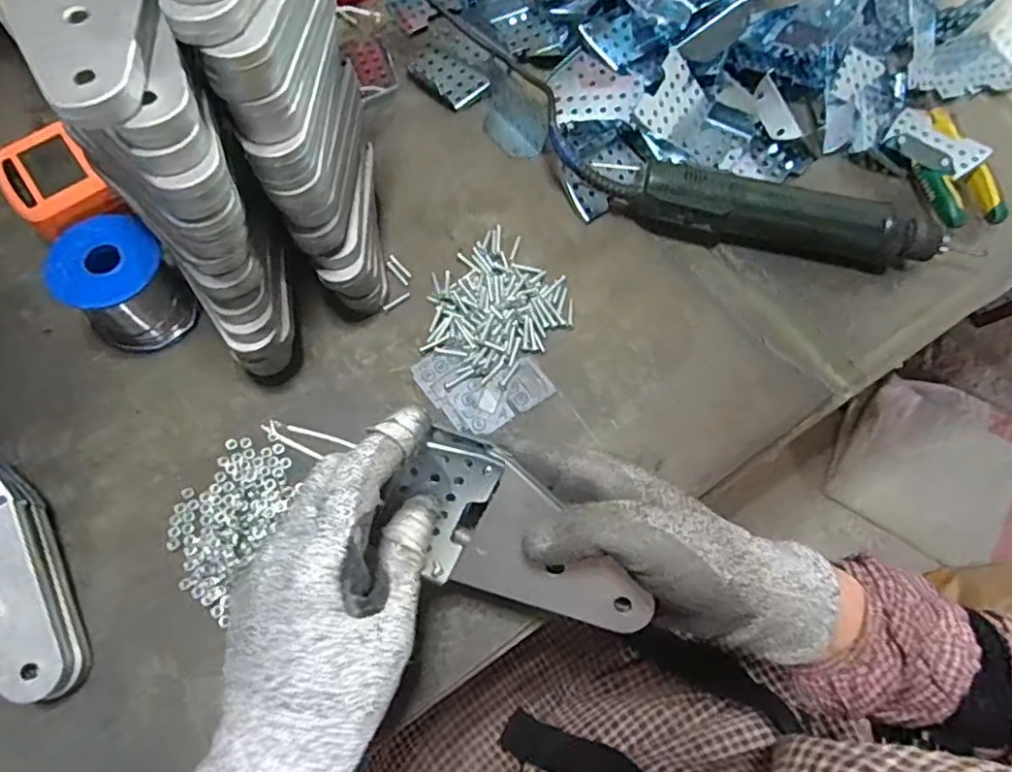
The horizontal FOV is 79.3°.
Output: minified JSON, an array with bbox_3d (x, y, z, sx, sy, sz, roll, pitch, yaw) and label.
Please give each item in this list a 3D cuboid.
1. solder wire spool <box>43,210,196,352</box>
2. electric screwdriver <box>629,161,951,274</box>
[{"bbox_3d":[-0.242,-0.064,0.387,0.064,0.062,0.061,-40,75,-16],"label":"solder wire spool"},{"bbox_3d":[0.201,-0.124,0.443,0.217,0.038,0.045,9,68,1],"label":"electric screwdriver"}]

